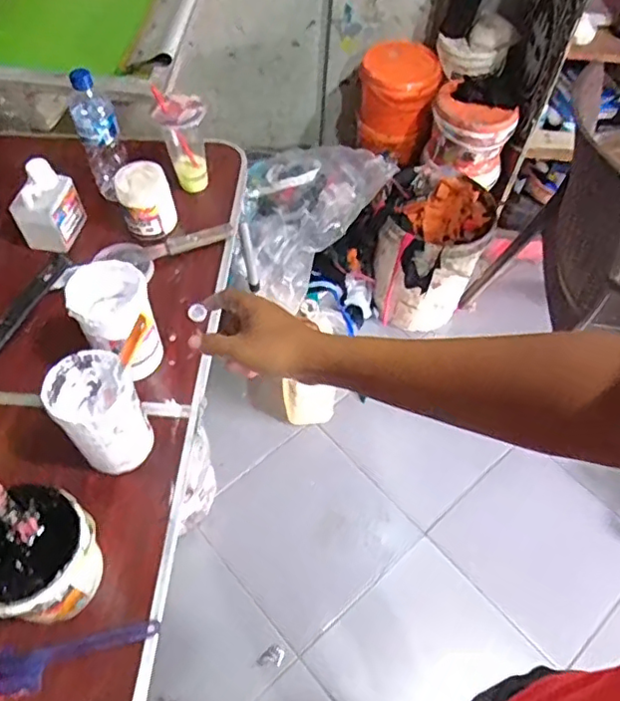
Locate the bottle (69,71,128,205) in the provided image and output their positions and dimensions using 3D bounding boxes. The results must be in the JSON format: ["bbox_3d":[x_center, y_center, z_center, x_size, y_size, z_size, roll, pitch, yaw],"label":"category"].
[{"bbox_3d":[-0.351,-0.358,1.002,0.067,0.219,0.064,-26,61,-19],"label":"bottle"}]

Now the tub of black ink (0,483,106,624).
[{"bbox_3d":[-0.297,0.227,0.652,0.125,0.107,0.123,2,55,-2],"label":"tub of black ink"}]

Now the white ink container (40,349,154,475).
[{"bbox_3d":[-0.261,0.079,0.746,0.096,0.140,0.104,2,55,-2],"label":"white ink container"}]

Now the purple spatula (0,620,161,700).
[{"bbox_3d":[-0.290,0.343,0.653,0.237,0.010,0.052,-7,56,-8],"label":"purple spatula"}]

